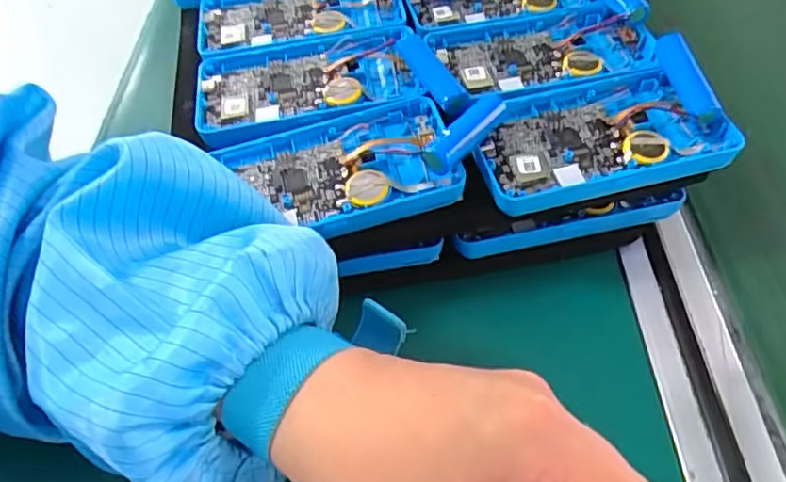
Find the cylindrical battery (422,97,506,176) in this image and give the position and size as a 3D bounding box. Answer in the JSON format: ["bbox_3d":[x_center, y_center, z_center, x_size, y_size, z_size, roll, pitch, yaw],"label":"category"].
[{"bbox_3d":[0.034,-0.049,0.286,0.013,0.017,0.053,30,59,23],"label":"cylindrical battery"}]

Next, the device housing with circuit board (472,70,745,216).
[{"bbox_3d":[0.097,-0.051,0.297,0.120,0.015,0.063,-12,57,-8],"label":"device housing with circuit board"}]

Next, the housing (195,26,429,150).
[{"bbox_3d":[-0.047,-0.085,0.325,0.115,0.024,0.069,-9,52,-4],"label":"housing"}]

